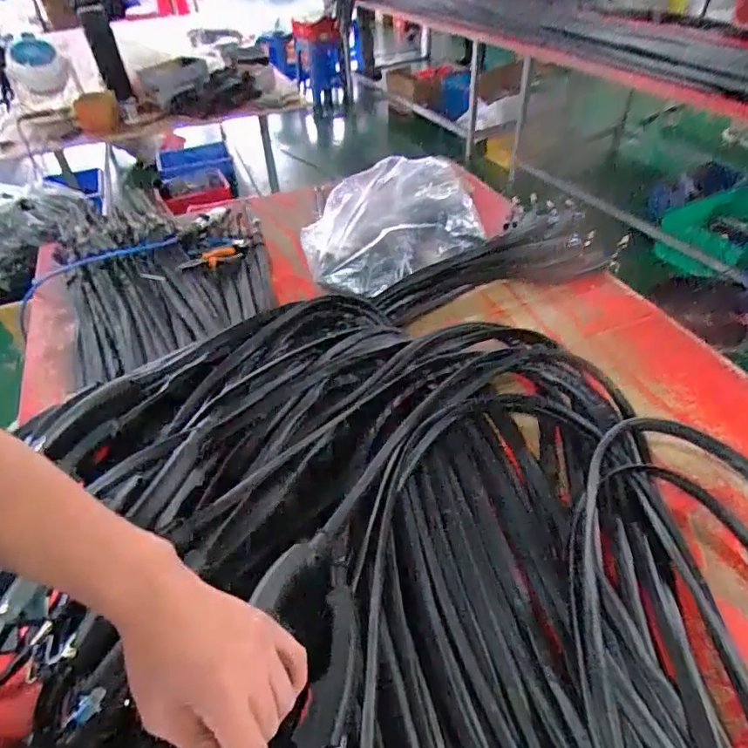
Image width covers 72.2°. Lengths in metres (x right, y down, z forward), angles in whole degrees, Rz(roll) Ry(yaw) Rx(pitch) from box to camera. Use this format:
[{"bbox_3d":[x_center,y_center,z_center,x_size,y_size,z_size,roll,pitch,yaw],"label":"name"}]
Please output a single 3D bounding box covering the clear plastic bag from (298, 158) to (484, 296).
[{"bbox_3d":[0.051,-0.338,1.167,0.411,0.155,0.284,-35,51,-28],"label":"clear plastic bag"}]

